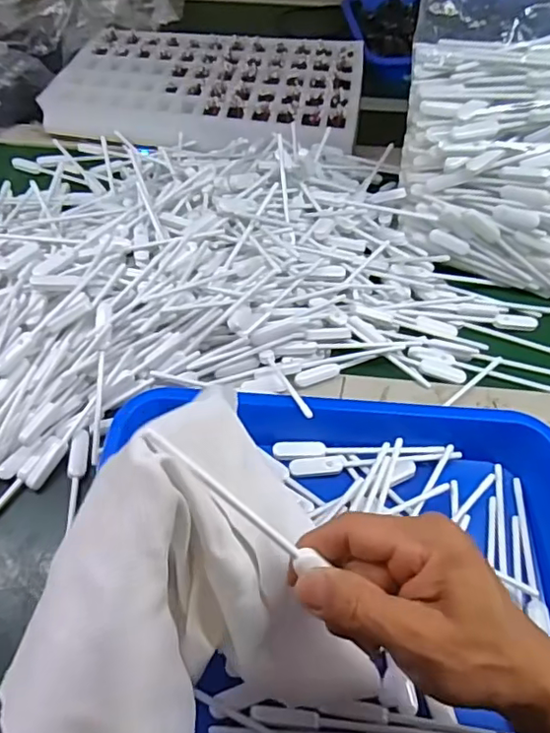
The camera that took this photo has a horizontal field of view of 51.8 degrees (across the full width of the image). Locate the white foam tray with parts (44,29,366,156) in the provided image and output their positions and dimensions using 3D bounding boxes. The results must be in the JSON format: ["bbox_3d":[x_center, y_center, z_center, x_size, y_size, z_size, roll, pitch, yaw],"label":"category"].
[{"bbox_3d":[-0.090,-0.403,0.809,0.417,0.036,0.284,6,53,4],"label":"white foam tray with parts"}]

